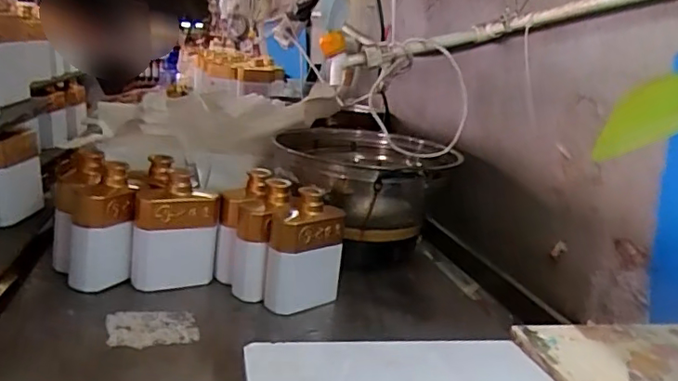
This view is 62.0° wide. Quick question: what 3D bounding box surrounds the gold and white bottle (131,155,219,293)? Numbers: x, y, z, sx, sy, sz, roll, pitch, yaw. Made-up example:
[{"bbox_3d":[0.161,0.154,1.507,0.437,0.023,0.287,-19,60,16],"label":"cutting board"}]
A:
[{"bbox_3d":[-0.251,0.051,0.846,0.121,0.167,0.109,-2,16,-20],"label":"gold and white bottle"}]

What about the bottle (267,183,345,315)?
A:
[{"bbox_3d":[-0.048,0.083,0.791,0.102,0.165,0.073,2,15,-3],"label":"bottle"}]

